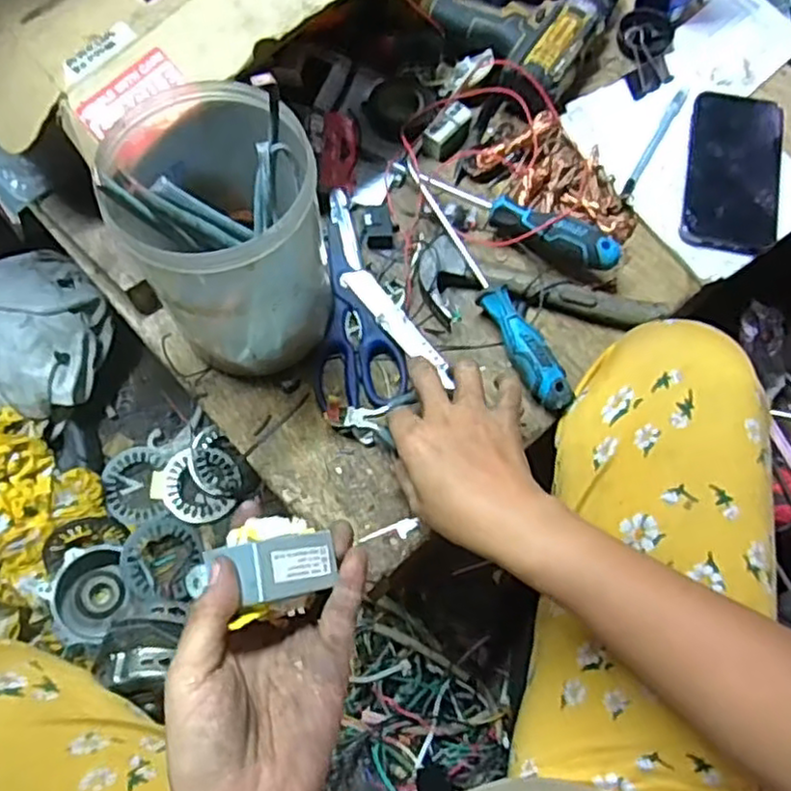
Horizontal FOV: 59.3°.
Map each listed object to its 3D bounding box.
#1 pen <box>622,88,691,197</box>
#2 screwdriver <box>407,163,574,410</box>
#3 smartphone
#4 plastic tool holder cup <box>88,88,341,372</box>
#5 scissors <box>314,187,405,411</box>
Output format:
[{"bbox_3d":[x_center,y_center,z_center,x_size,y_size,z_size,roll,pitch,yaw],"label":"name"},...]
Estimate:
[{"bbox_3d":[0.241,-0.237,0.644,0.011,0.006,0.134,30,71,11],"label":"pen"},{"bbox_3d":[0.077,-0.094,0.585,0.030,0.029,0.245,-24,71,-9],"label":"screwdriver"},{"bbox_3d":[0.305,-0.204,0.625,0.079,0.010,0.165,10,71,8],"label":"smartphone"},{"bbox_3d":[-0.119,-0.114,0.507,0.122,0.172,0.138,-17,70,-7],"label":"plastic tool holder cup"},{"bbox_3d":[-0.045,-0.081,0.589,0.073,0.016,0.197,-13,69,-5],"label":"scissors"}]

